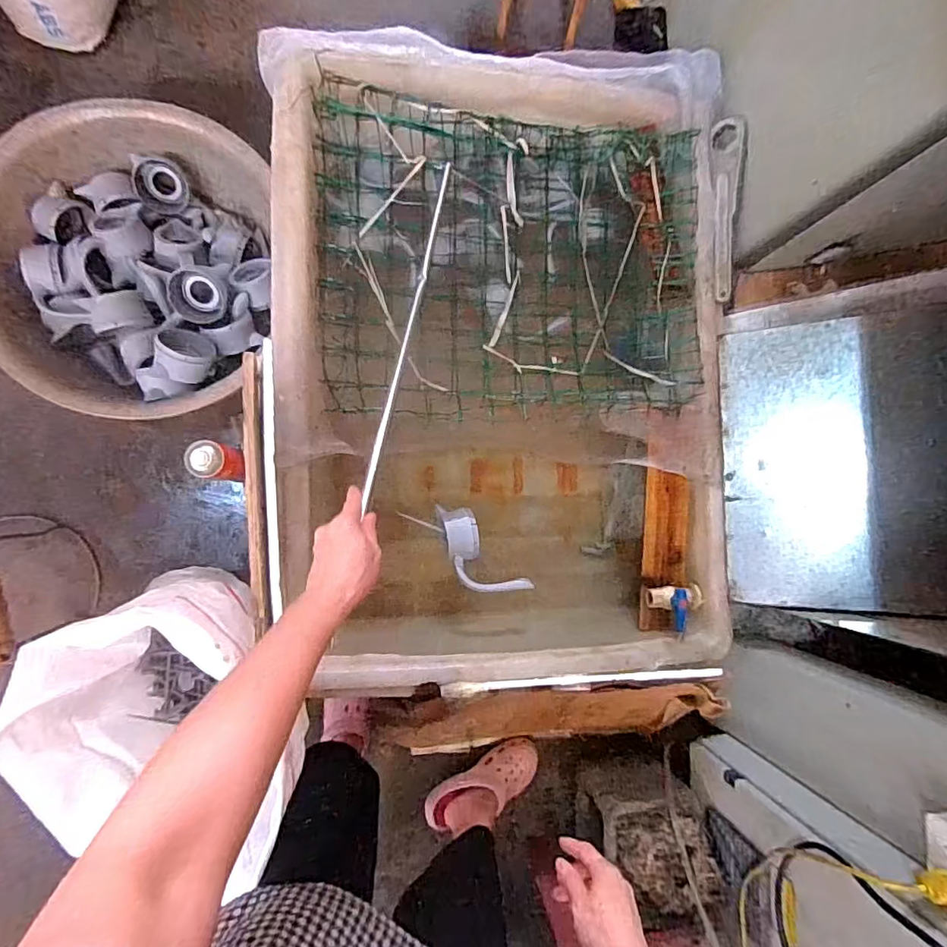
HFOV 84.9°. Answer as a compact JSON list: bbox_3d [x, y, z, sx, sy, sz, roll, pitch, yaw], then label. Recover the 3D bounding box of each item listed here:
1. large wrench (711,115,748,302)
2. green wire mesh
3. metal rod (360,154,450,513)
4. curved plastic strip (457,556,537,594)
[{"bbox_3d":[0.482,-0.498,0.980,0.056,0.027,0.332,0,92,-1],"label":"large wrench"},{"bbox_3d":[0.075,-0.380,0.959,0.692,0.062,0.570,-1,87,-9],"label":"green wire mesh"},{"bbox_3d":[-0.083,-0.252,0.743,0.012,0.017,0.677,12,57,-8],"label":"metal rod"},{"bbox_3d":[0.033,0.194,0.933,0.151,0.022,0.049,20,84,-8],"label":"curved plastic strip"}]

